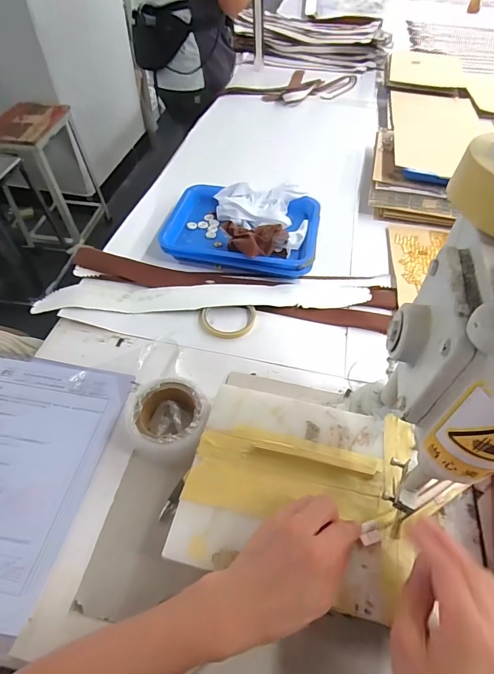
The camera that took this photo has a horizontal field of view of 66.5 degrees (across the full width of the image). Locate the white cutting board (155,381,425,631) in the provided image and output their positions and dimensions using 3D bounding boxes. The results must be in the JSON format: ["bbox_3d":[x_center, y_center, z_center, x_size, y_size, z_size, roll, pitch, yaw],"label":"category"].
[{"bbox_3d":[0.054,0.154,0.399,0.226,0.013,0.195,12,54,8],"label":"white cutting board"}]

